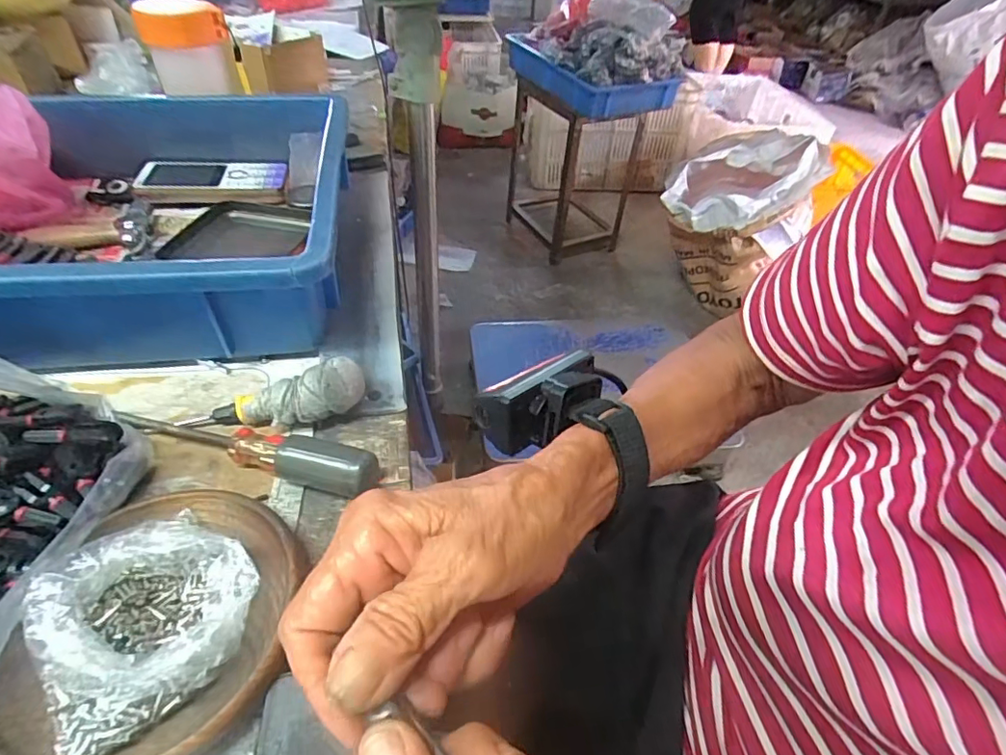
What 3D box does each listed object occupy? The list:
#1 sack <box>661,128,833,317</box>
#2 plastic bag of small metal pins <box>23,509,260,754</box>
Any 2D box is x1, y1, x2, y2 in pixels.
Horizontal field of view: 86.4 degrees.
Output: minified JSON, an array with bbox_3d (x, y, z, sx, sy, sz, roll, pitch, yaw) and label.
[{"bbox_3d":[0.585,-0.395,1.378,0.304,0.390,0.278,-31,54,-31],"label":"sack"},{"bbox_3d":[-0.140,0.092,0.211,0.074,0.029,0.074,-32,54,-32],"label":"plastic bag of small metal pins"}]

